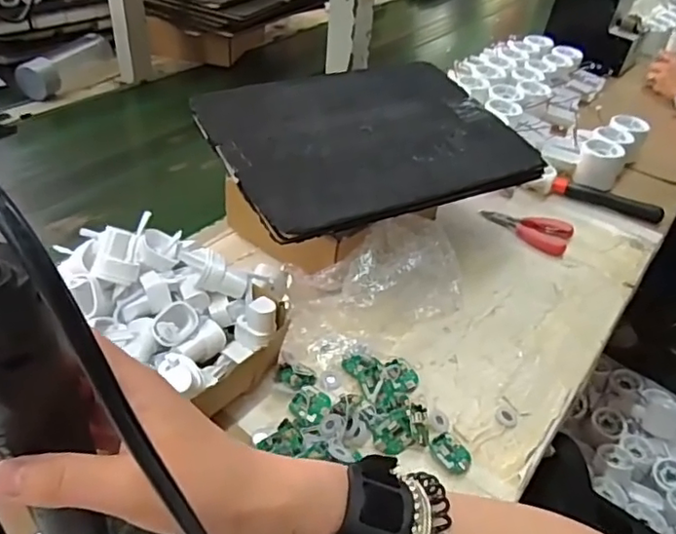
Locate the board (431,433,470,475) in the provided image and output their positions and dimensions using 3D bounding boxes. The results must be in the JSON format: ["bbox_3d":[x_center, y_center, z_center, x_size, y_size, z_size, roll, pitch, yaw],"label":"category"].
[{"bbox_3d":[0.094,0.155,0.501,0.036,0.006,0.030,33,46,29],"label":"board"}]

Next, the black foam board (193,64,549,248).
[{"bbox_3d":[0.040,-0.150,0.671,0.342,0.023,0.230,-18,55,-27],"label":"black foam board"}]

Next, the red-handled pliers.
[{"bbox_3d":[0.240,-0.052,0.768,0.112,0.015,0.058,23,42,19],"label":"red-handled pliers"}]

